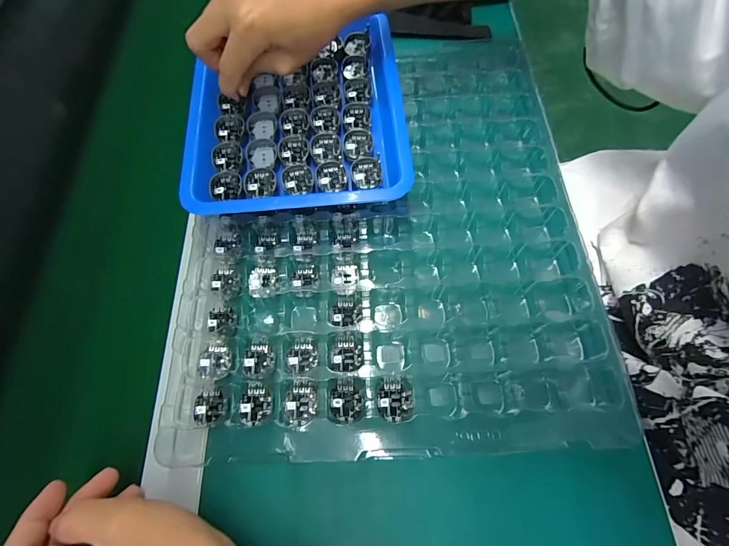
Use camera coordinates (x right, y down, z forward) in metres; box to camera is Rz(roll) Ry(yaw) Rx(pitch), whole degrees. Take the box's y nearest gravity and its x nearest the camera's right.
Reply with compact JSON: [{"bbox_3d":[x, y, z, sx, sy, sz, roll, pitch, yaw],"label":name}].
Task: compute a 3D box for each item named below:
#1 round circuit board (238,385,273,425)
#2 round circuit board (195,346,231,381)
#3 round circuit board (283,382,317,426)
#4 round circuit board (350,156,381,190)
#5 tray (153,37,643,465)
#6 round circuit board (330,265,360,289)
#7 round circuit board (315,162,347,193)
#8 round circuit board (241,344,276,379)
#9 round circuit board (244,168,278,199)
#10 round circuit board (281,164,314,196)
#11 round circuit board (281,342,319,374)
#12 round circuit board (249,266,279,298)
[{"bbox_3d":[-0.075,0.090,0.245,0.022,0.004,0.026,-8,68,-1],"label":"round circuit board"},{"bbox_3d":[-0.109,0.064,0.256,0.024,0.004,0.024,-1,68,2],"label":"round circuit board"},{"bbox_3d":[-0.044,0.089,0.244,0.024,0.004,0.027,-7,68,-1],"label":"round circuit board"},{"bbox_3d":[0.001,-0.080,0.283,0.023,0.004,0.029,-5,68,0],"label":"round circuit board"},{"bbox_3d":[0.008,-0.048,0.296,0.303,0.031,0.357,-4,68,1],"label":"tray"},{"bbox_3d":[-0.016,0.003,0.284,0.021,0.004,0.020,-1,70,2],"label":"round circuit board"},{"bbox_3d":[-0.027,-0.077,0.283,0.024,0.004,0.028,-9,68,-2],"label":"round circuit board"},{"bbox_3d":[-0.077,0.063,0.257,0.023,0.004,0.024,-1,68,2],"label":"round circuit board"},{"bbox_3d":[-0.083,-0.072,0.283,0.025,0.004,0.027,-1,68,2],"label":"round circuit board"},{"bbox_3d":[-0.053,-0.075,0.284,0.024,0.004,0.028,-12,68,-3],"label":"round circuit board"},{"bbox_3d":[-0.047,0.061,0.258,0.026,0.004,0.021,-7,68,-1],"label":"round circuit board"},{"bbox_3d":[-0.080,0.006,0.285,0.023,0.006,0.023,-8,70,0],"label":"round circuit board"}]

